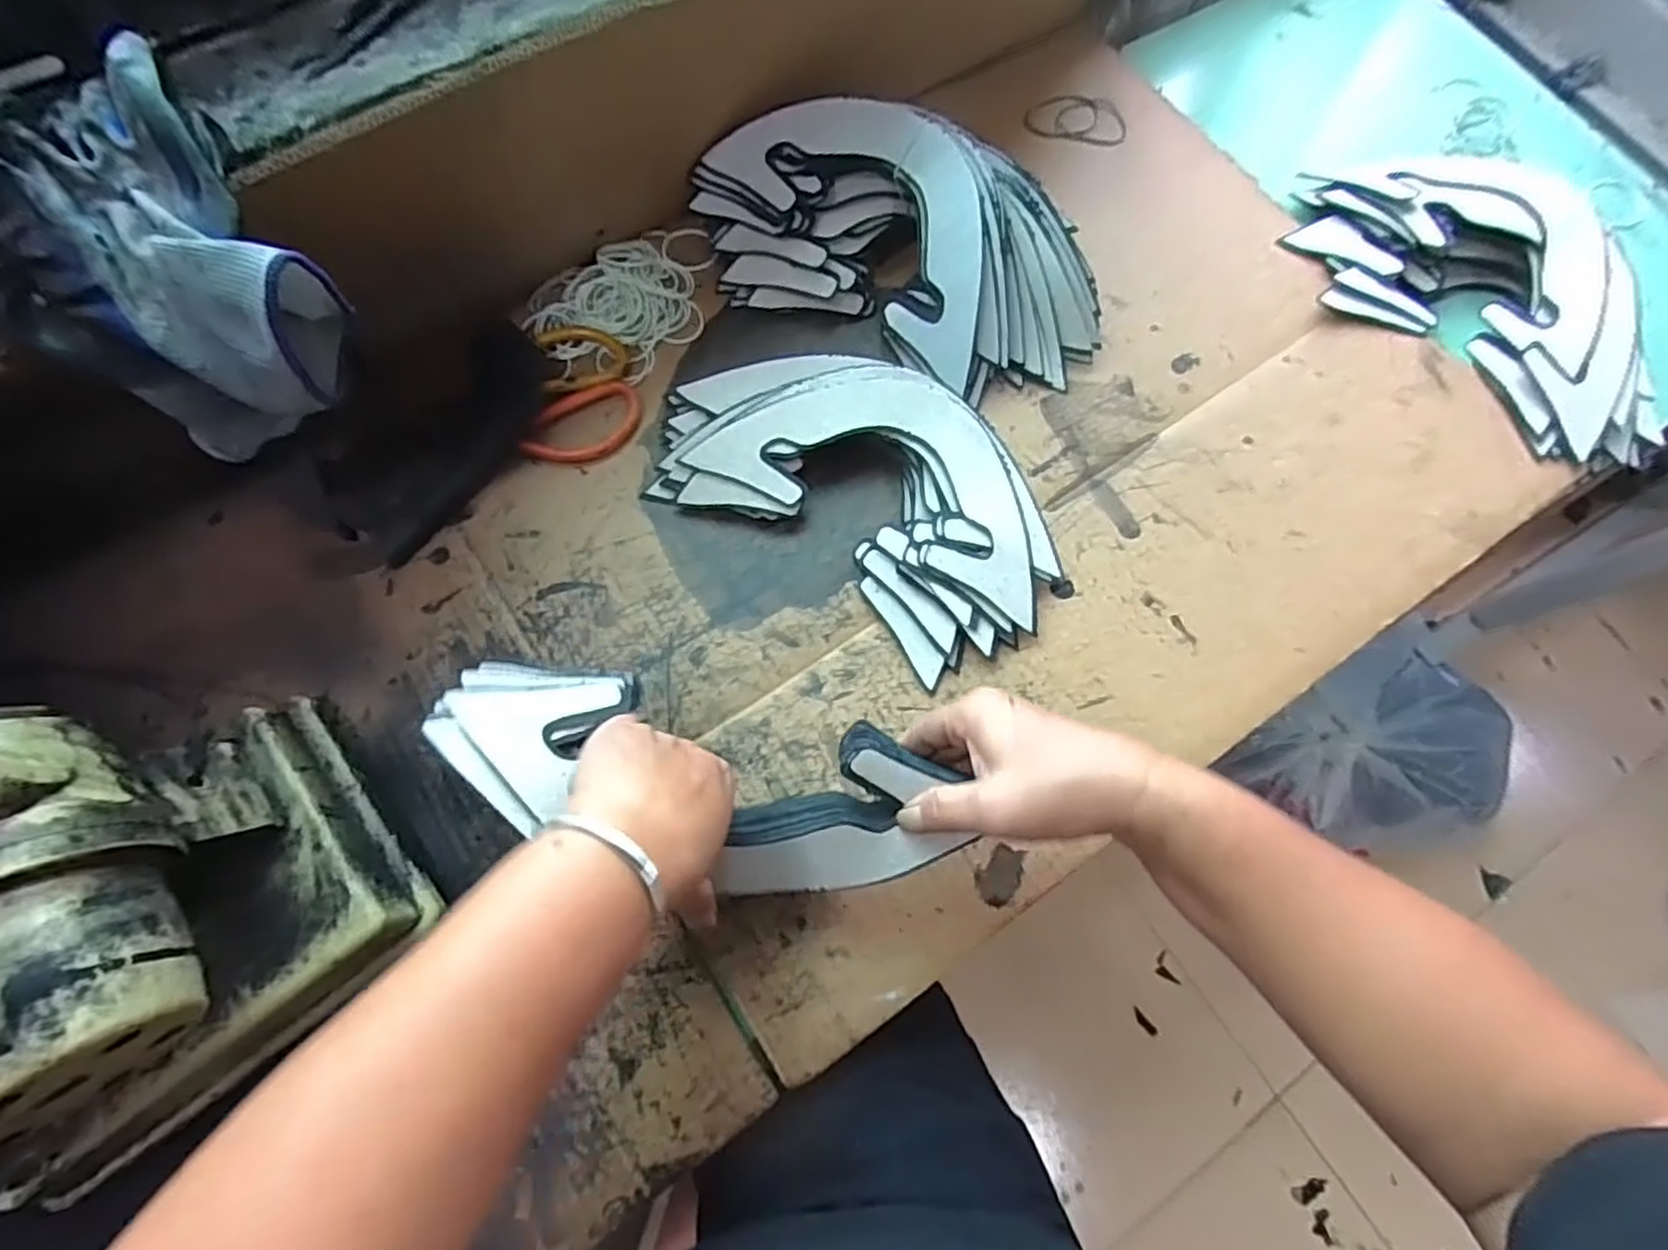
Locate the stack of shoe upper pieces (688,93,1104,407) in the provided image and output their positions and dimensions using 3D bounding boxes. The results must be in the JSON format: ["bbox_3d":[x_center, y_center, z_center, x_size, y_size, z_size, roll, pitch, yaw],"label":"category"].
[{"bbox_3d":[0.047,-0.281,0.539,0.304,0.088,0.143,25,74,6],"label":"stack of shoe upper pieces"}]

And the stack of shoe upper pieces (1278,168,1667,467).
[{"bbox_3d":[0.503,-0.255,0.562,0.173,0.045,0.319,-42,78,-13],"label":"stack of shoe upper pieces"}]

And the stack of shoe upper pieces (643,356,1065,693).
[{"bbox_3d":[0.017,-0.097,0.504,0.295,0.040,0.168,36,75,9],"label":"stack of shoe upper pieces"}]

